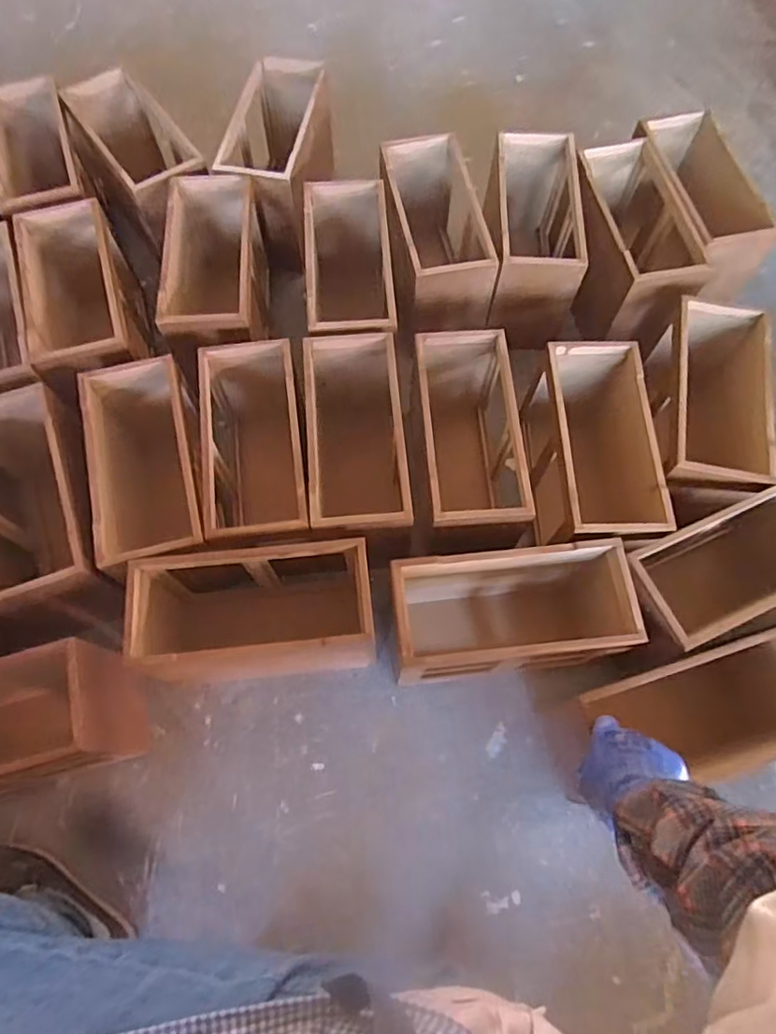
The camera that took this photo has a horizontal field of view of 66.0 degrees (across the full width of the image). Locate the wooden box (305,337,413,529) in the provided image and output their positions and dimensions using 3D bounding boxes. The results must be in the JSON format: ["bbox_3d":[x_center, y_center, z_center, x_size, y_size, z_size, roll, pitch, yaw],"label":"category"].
[{"bbox_3d":[-0.047,-0.095,0.893,0.135,0.206,0.295,-5,69,-2],"label":"wooden box"}]

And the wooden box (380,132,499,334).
[{"bbox_3d":[0.078,-0.465,1.043,0.152,0.205,0.284,-13,70,-5],"label":"wooden box"}]

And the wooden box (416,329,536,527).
[{"bbox_3d":[0.122,-0.102,0.909,0.140,0.226,0.306,-3,69,-2],"label":"wooden box"}]

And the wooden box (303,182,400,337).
[{"bbox_3d":[-0.061,-0.378,1.011,0.132,0.194,0.291,-3,69,-2],"label":"wooden box"}]

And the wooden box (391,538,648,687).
[{"bbox_3d":[0.156,0.136,0.810,0.286,0.218,0.135,-6,69,-3],"label":"wooden box"}]

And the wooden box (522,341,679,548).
[{"bbox_3d":[0.289,-0.091,0.868,0.143,0.153,0.297,-1,69,-1],"label":"wooden box"}]

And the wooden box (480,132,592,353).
[{"bbox_3d":[0.248,-0.477,1.058,0.141,0.223,0.314,3,69,1],"label":"wooden box"}]

